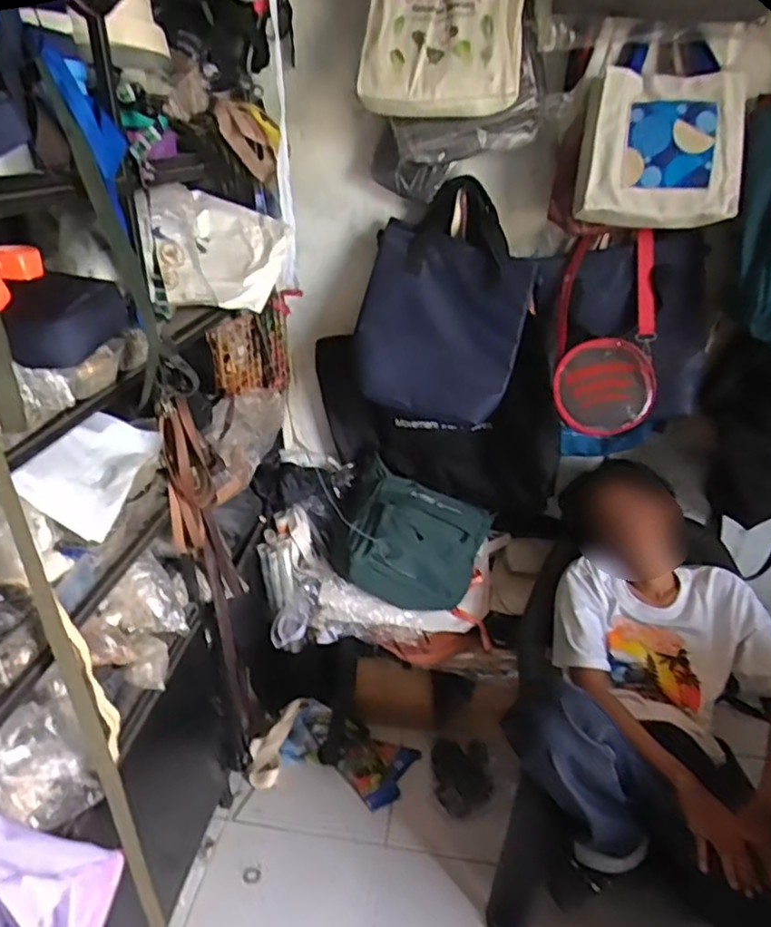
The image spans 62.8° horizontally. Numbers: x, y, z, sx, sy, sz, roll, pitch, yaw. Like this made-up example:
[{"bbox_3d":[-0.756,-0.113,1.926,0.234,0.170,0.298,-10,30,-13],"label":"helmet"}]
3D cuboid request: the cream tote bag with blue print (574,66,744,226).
[{"bbox_3d":[0.504,-0.569,1.156,0.271,0.242,0.090,10,30,16],"label":"cream tote bag with blue print"}]

